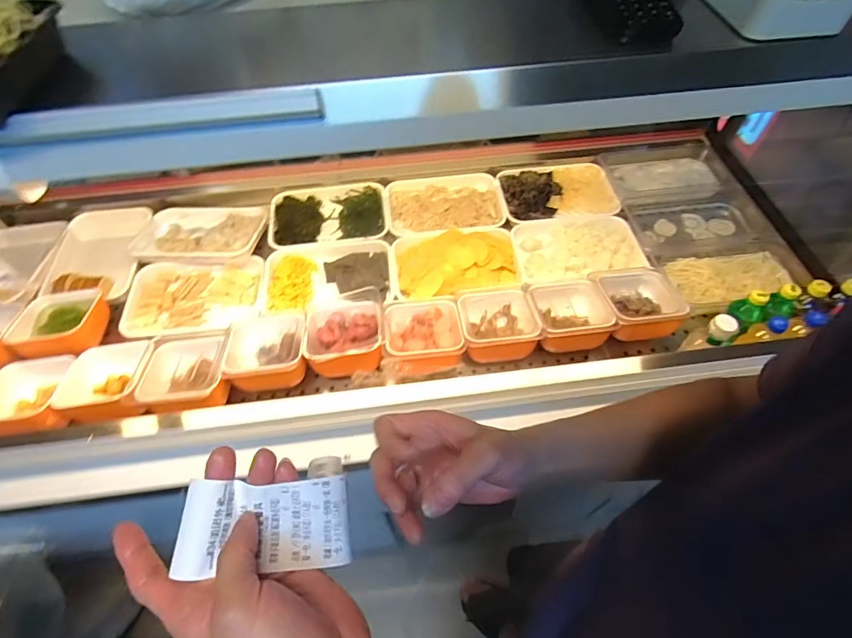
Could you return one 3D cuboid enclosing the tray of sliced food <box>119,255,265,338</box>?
[{"bbox_3d":[-0.528,-0.046,1.023,0.288,0.053,0.201,-6,56,-2],"label":"tray of sliced food"}]

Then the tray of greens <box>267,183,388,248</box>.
[{"bbox_3d":[-0.249,-0.272,1.176,0.296,0.060,0.208,-6,56,-3],"label":"tray of greens"}]

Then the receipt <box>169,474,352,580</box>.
[{"bbox_3d":[-0.098,0.128,0.289,0.100,0.015,0.053,8,78,-17],"label":"receipt"}]

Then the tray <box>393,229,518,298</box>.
[{"bbox_3d":[0.068,-0.126,1.066,0.291,0.064,0.213,-5,56,-2],"label":"tray"}]

